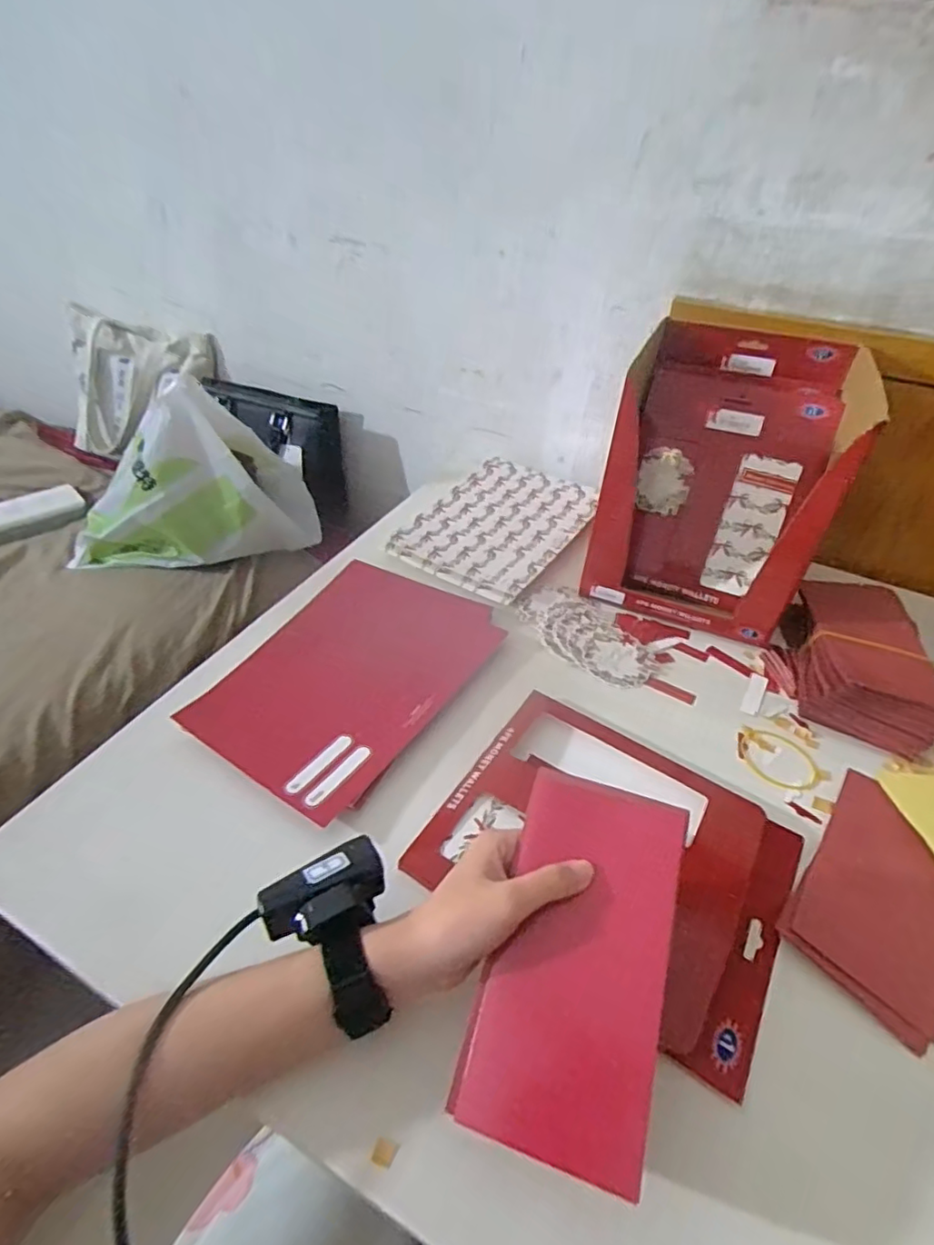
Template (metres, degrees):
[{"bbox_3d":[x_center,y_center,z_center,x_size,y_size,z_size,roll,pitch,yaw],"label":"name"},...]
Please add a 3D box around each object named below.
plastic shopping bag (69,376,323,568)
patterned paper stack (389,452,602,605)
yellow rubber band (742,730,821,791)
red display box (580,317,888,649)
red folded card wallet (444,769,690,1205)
[{"bbox_3d":[-0.376,-0.189,0.801,0.325,0.234,0.139,-18,44,-25],"label":"plastic shopping bag"},{"bbox_3d":[0.048,-0.132,0.748,0.178,0.016,0.283,26,46,21],"label":"patterned paper stack"},{"bbox_3d":[0.270,0.118,0.504,0.063,0.004,0.057,23,43,21],"label":"yellow rubber band"},{"bbox_3d":[0.273,-0.158,0.642,0.205,0.240,0.253,18,41,16],"label":"red display box"},{"bbox_3d":[0.060,0.174,0.313,0.089,0.007,0.175,11,59,18],"label":"red folded card wallet"}]

